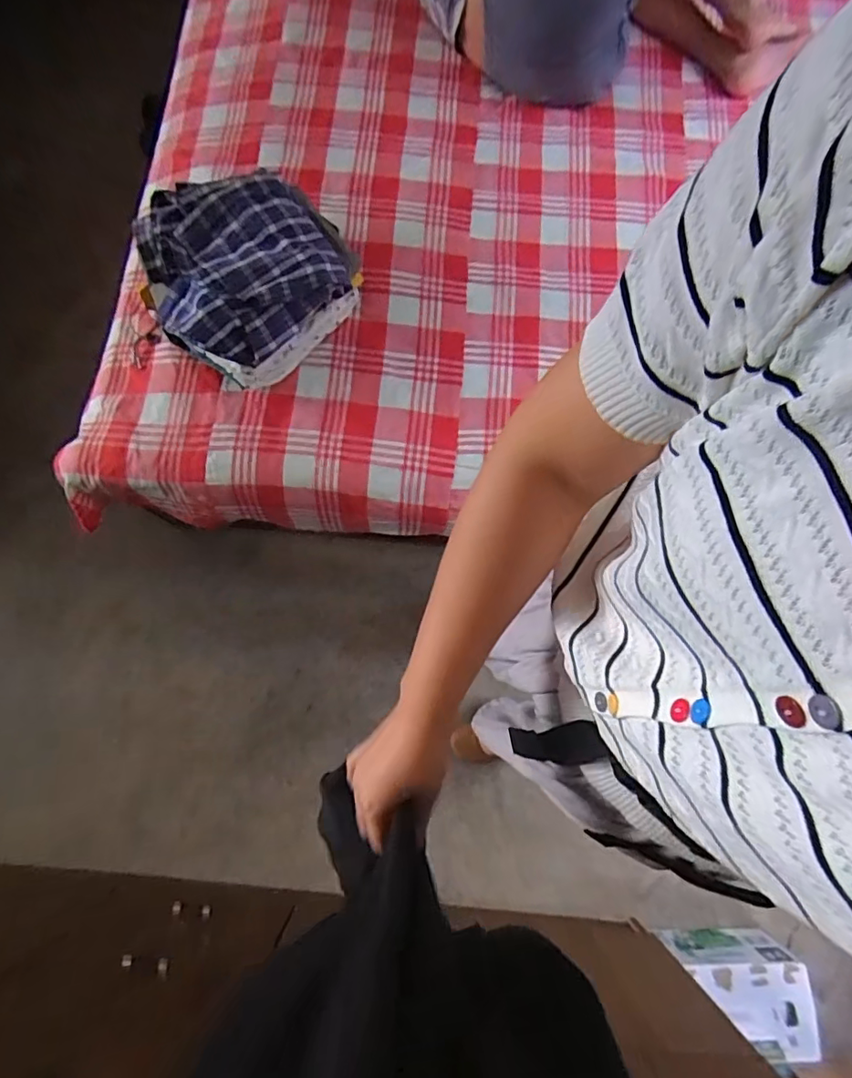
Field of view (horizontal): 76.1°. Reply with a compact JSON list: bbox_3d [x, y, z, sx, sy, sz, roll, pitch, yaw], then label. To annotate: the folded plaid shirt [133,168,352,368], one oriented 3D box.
[{"bbox_3d":[-0.285,-0.435,0.862,0.307,0.077,0.267,-27,80,-7],"label":"folded plaid shirt"}]

